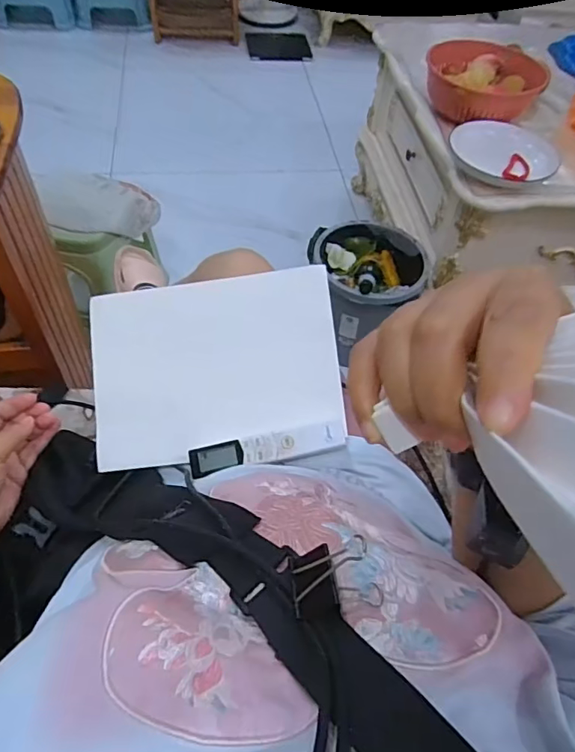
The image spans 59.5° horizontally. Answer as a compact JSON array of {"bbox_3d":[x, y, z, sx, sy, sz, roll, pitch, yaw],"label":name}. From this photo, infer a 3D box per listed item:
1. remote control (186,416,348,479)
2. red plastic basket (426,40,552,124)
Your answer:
[{"bbox_3d":[-0.019,0.068,0.476,0.149,0.015,0.025,-13,54,9],"label":"remote control"},{"bbox_3d":[0.436,-0.651,1.108,0.254,0.087,0.261,15,54,6],"label":"red plastic basket"}]

